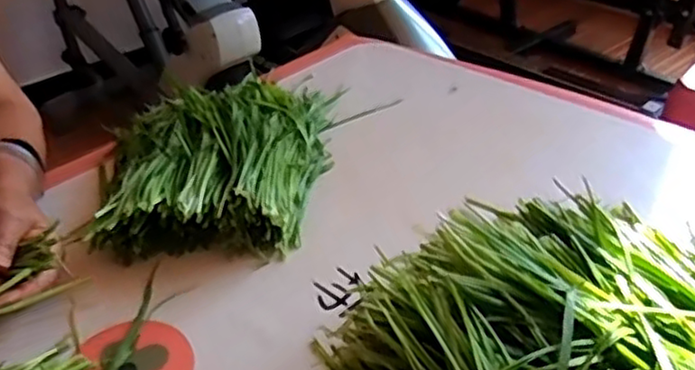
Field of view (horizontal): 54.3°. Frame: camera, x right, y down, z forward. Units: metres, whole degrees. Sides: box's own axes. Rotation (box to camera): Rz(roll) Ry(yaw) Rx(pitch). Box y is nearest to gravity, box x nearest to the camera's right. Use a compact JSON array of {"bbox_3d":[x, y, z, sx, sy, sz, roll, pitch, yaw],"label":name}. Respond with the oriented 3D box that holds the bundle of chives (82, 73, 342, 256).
[{"bbox_3d":[-0.137,-0.041,0.696,0.229,0.060,0.293,-4,35,0],"label":"bundle of chives"}]

